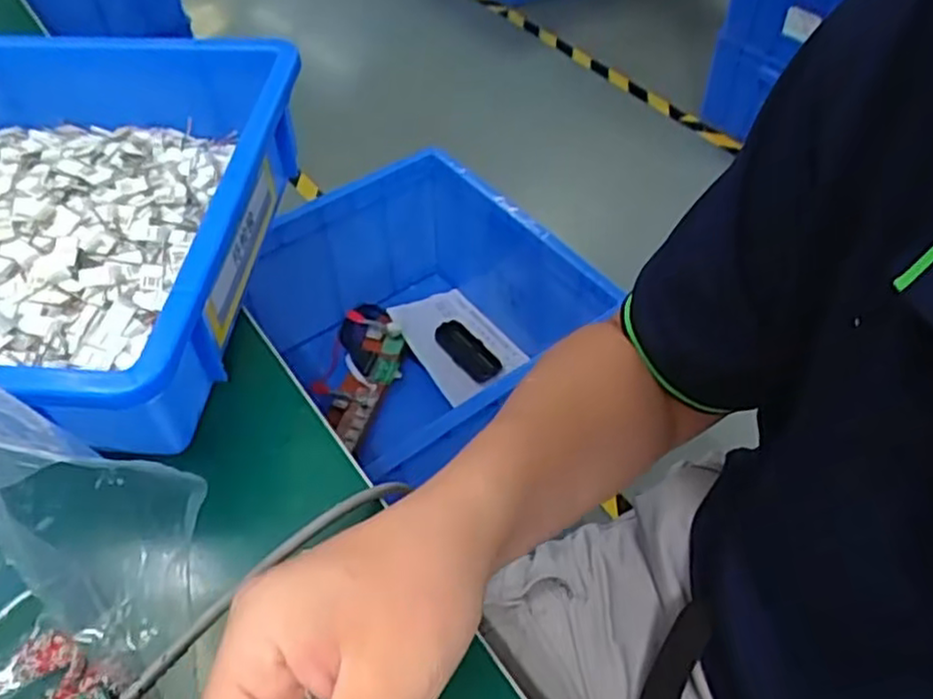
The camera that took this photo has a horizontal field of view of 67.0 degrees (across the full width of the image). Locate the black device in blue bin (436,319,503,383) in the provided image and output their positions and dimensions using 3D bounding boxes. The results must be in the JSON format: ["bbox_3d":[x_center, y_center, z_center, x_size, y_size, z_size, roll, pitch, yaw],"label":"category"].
[{"bbox_3d":[0.002,0.002,1.052,0.050,0.015,0.114,-37,72,-27],"label":"black device in blue bin"}]

